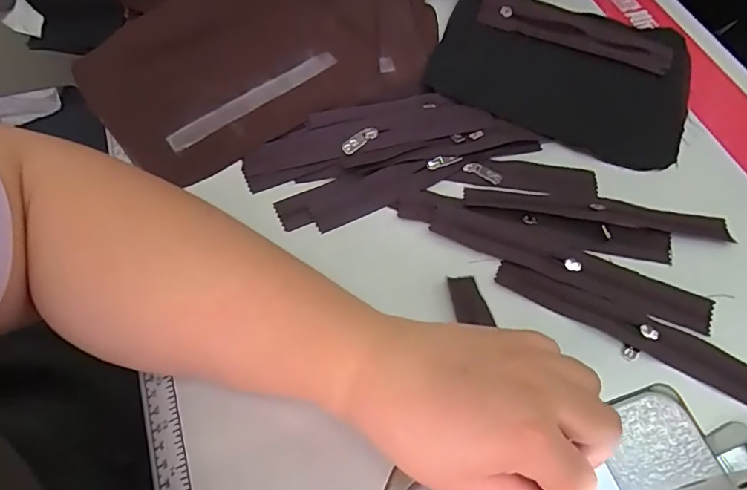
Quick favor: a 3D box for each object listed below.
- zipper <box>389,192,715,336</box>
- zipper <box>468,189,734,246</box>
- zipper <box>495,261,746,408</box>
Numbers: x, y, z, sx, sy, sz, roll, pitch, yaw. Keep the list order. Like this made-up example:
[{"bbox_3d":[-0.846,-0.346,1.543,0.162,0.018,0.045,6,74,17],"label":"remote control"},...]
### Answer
[{"bbox_3d":[0.118,0.007,0.333,0.210,0.005,0.031,23,63,9],"label":"zipper"},{"bbox_3d":[0.157,-0.023,0.351,0.184,0.005,0.021,6,62,1],"label":"zipper"},{"bbox_3d":[0.164,0.055,0.308,0.180,0.007,0.030,26,64,11],"label":"zipper"}]

